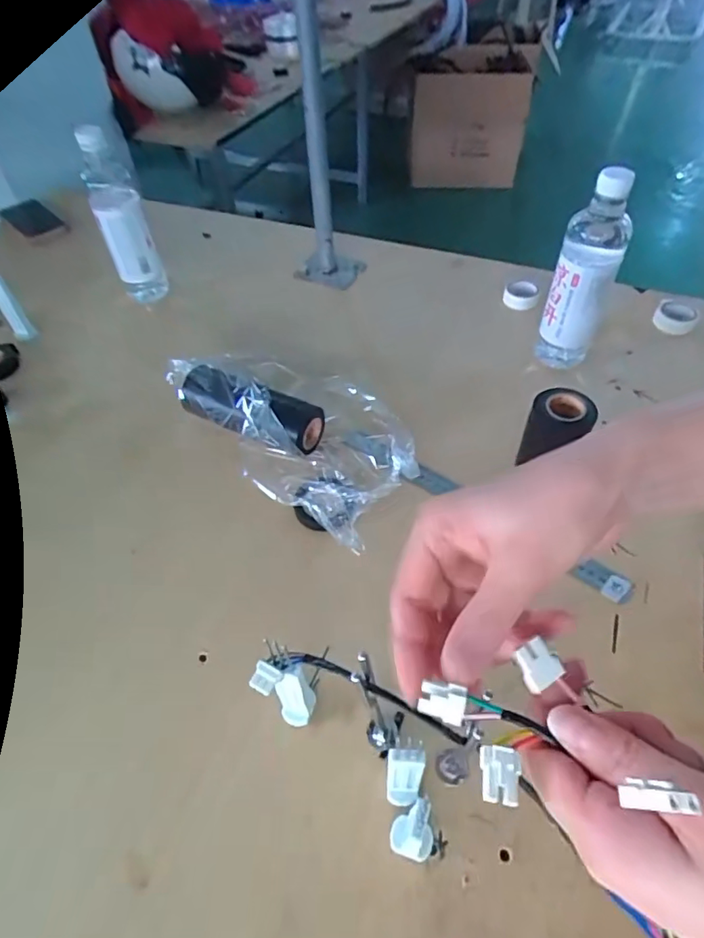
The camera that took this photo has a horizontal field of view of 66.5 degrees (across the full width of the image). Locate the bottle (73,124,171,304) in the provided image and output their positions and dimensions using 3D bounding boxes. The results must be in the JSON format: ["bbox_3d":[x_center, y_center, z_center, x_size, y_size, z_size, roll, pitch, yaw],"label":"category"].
[{"bbox_3d":[-0.318,-0.332,0.762,0.063,0.248,0.057,-17,52,-12],"label":"bottle"}]

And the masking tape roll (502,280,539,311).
[{"bbox_3d":[0.241,-0.248,0.769,0.047,0.025,0.047,-1,50,1],"label":"masking tape roll"}]

